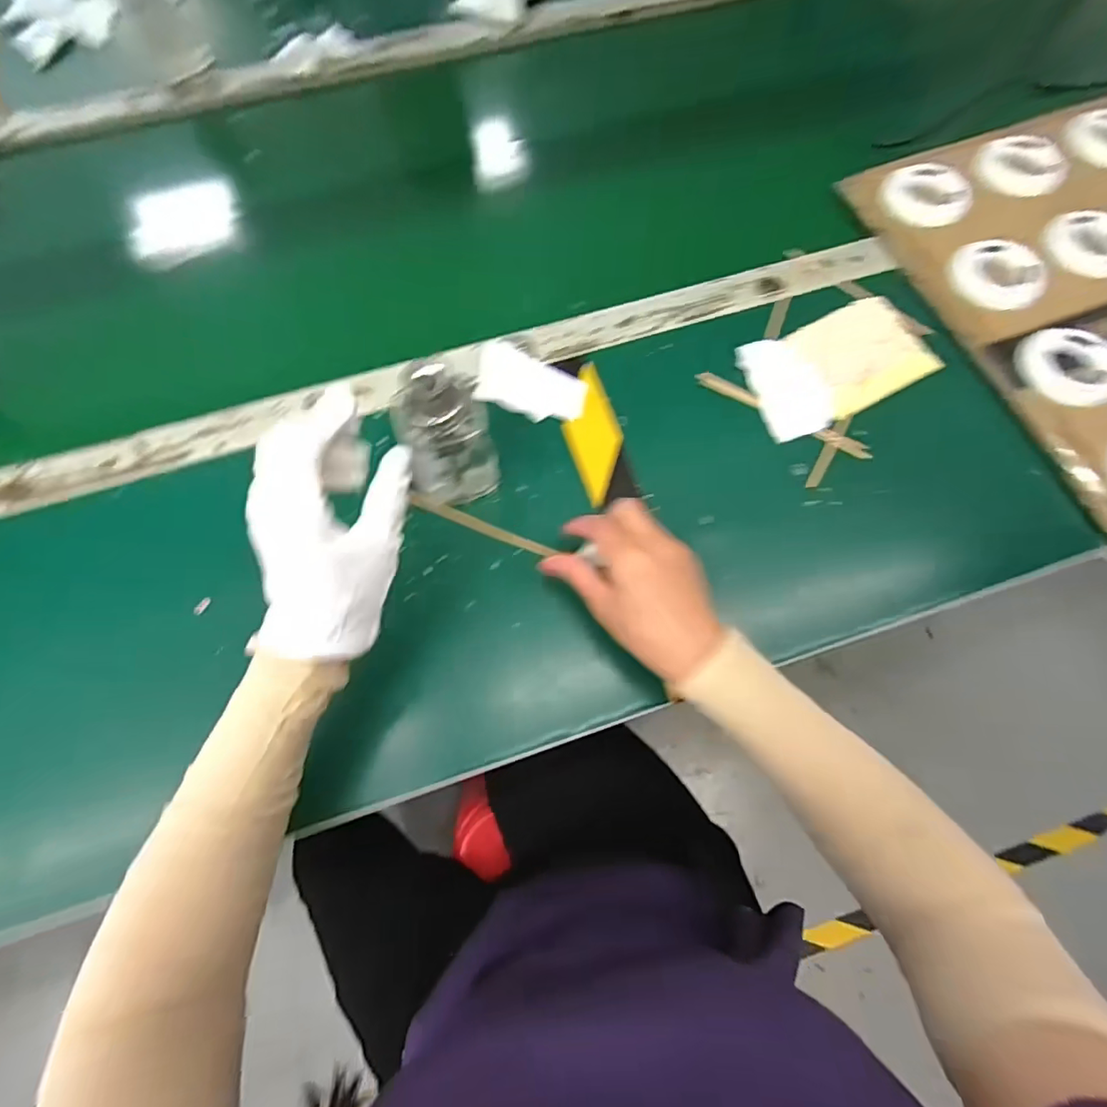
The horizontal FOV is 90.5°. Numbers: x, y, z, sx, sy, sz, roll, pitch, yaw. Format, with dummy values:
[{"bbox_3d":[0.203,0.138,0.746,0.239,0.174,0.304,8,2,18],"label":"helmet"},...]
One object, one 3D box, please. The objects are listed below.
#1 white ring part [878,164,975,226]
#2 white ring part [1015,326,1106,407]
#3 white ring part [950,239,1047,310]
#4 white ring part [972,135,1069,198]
[{"bbox_3d":[0.364,-0.350,0.536,0.077,0.020,0.077,32,74,11],"label":"white ring part"},{"bbox_3d":[0.435,-0.156,0.458,0.075,0.027,0.075,0,71,0],"label":"white ring part"},{"bbox_3d":[0.401,-0.249,0.494,0.069,0.017,0.074,0,71,0],"label":"white ring part"},{"bbox_3d":[0.463,-0.387,0.542,0.081,0.016,0.078,40,75,13],"label":"white ring part"}]

